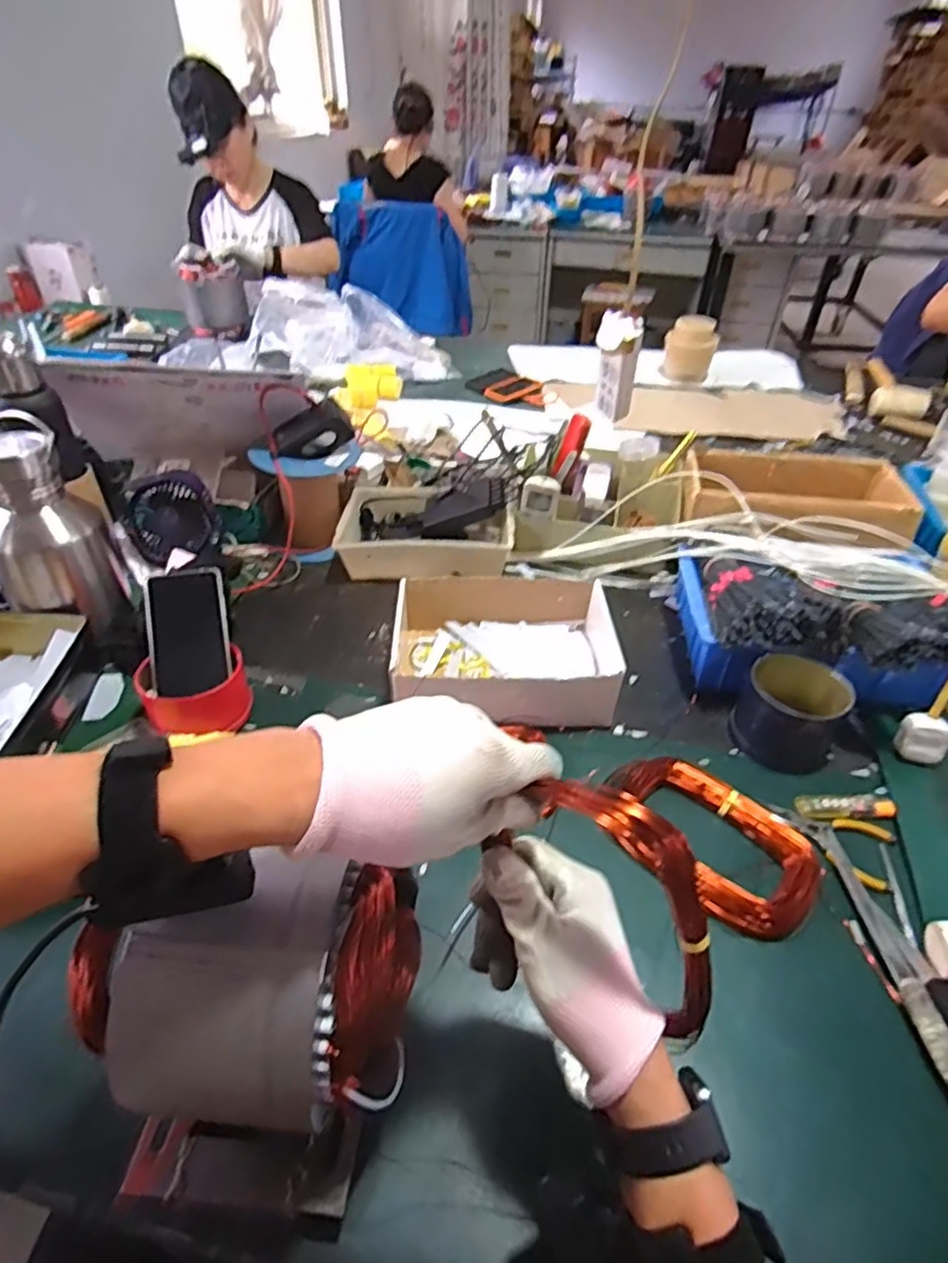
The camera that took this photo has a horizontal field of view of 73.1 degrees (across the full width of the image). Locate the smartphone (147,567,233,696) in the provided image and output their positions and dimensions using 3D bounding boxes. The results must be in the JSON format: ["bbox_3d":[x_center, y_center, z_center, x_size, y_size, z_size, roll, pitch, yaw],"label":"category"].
[{"bbox_3d":[-0.303,0.001,0.675,0.085,0.013,0.132,-9,77,-5],"label":"smartphone"}]

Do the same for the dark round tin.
[{"bbox_3d":[0.325,0.082,0.658,0.098,0.064,0.101,1,41,-1],"label":"dark round tin"}]

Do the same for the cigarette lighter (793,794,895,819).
[{"bbox_3d":[0.355,0.167,0.611,0.087,0.009,0.026,-2,41,-3],"label":"cigarette lighter"}]

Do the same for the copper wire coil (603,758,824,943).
[{"bbox_3d":[0.209,0.181,0.575,0.191,0.028,0.109,30,49,29],"label":"copper wire coil"}]

